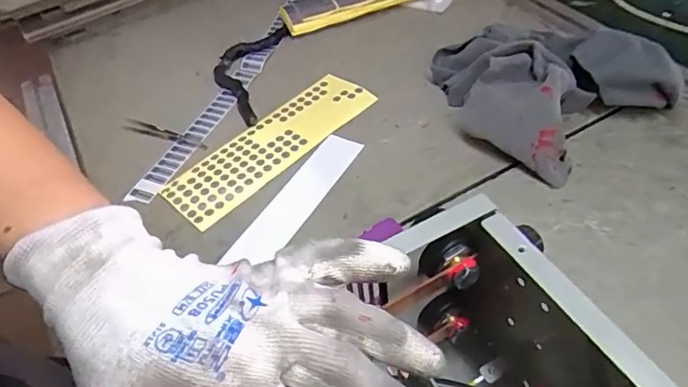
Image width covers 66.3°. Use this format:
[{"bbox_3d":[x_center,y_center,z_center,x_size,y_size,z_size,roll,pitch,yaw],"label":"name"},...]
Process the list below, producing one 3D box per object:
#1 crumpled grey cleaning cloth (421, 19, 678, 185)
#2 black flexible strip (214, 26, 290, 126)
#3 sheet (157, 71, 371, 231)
[{"bbox_3d":[0.209,-0.130,0.587,0.206,0.063,0.228,-30,51,-18],"label":"crumpled grey cleaning cloth"},{"bbox_3d":[-0.127,-0.160,0.670,0.077,0.019,0.186,1,49,10],"label":"black flexible strip"},{"bbox_3d":[-0.079,-0.059,0.588,0.080,0.008,0.253,30,59,30],"label":"sheet"}]

